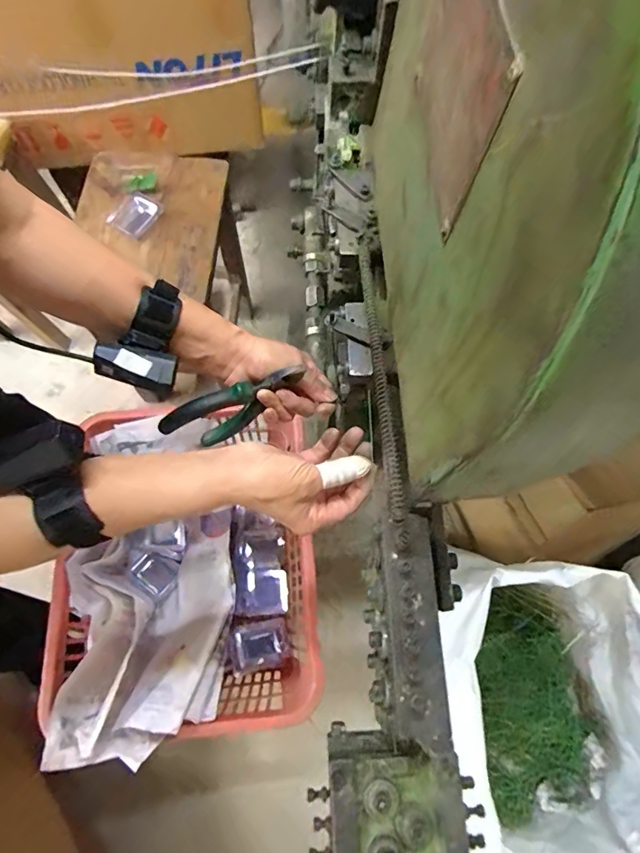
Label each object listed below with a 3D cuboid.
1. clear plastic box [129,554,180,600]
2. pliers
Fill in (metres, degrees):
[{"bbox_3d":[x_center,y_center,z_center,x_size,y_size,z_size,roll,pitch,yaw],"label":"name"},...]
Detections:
[{"bbox_3d":[-0.277,0.250,0.754,0.080,0.024,0.046,34,72,10],"label":"clear plastic box"},{"bbox_3d":[-0.087,-0.016,0.456,0.148,0.054,0.032,-23,71,2],"label":"pliers"}]

